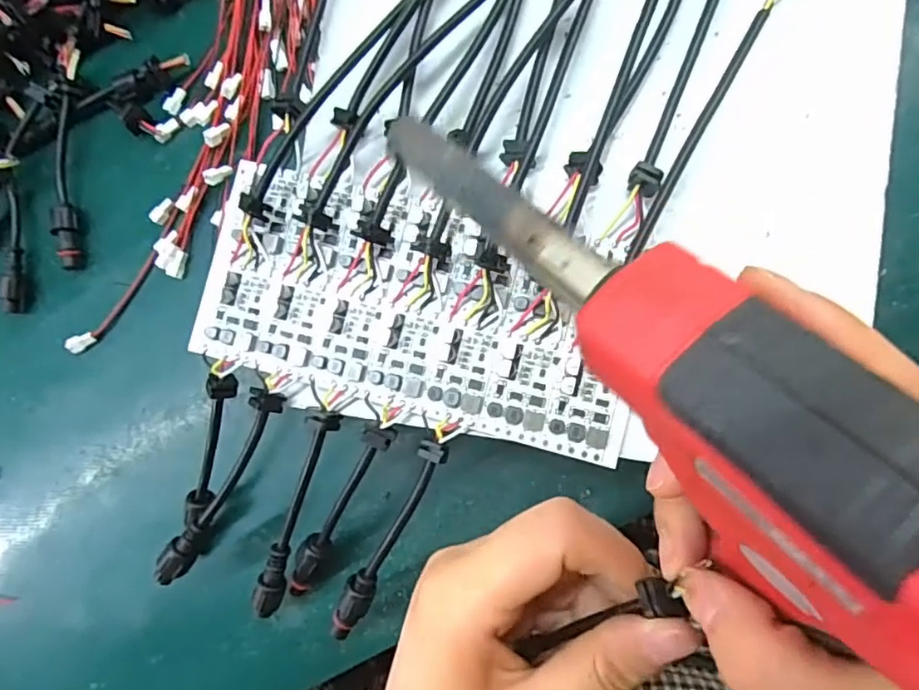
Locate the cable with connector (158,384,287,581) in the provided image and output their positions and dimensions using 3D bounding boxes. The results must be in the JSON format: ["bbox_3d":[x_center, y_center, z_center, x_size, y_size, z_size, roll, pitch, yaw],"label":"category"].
[{"bbox_3d":[-0.098,0.058,0.241,0.012,0.010,0.091,31,92,10],"label":"cable with connector"}]

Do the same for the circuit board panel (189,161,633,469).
[{"bbox_3d":[-0.018,-0.015,0.232,0.168,0.013,0.084,15,89,10],"label":"circuit board panel"}]

